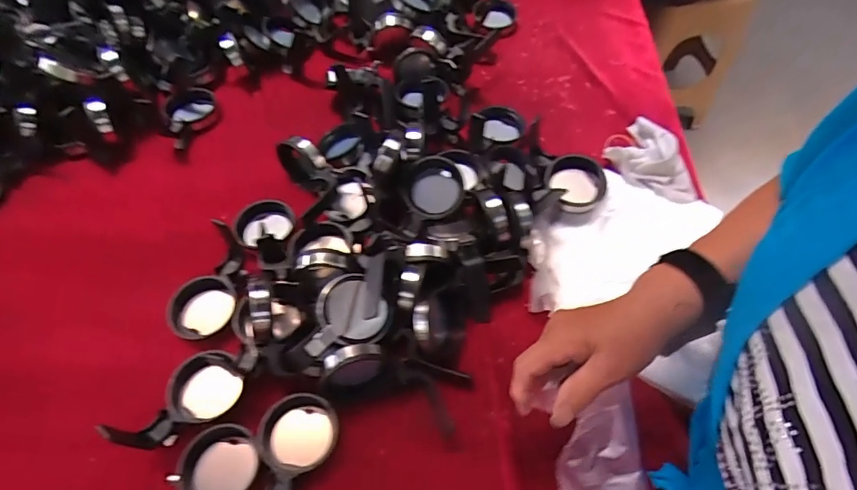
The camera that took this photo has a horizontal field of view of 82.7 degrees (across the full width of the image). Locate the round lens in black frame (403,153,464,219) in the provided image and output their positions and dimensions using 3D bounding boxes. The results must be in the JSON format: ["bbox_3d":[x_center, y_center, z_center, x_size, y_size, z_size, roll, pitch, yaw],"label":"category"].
[{"bbox_3d":[0.007,-0.067,0.577,0.070,0.027,0.070,0,92,6],"label":"round lens in black frame"}]

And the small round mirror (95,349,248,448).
[{"bbox_3d":[-0.226,0.141,0.456,0.069,0.079,0.113,26,62,14],"label":"small round mirror"}]

